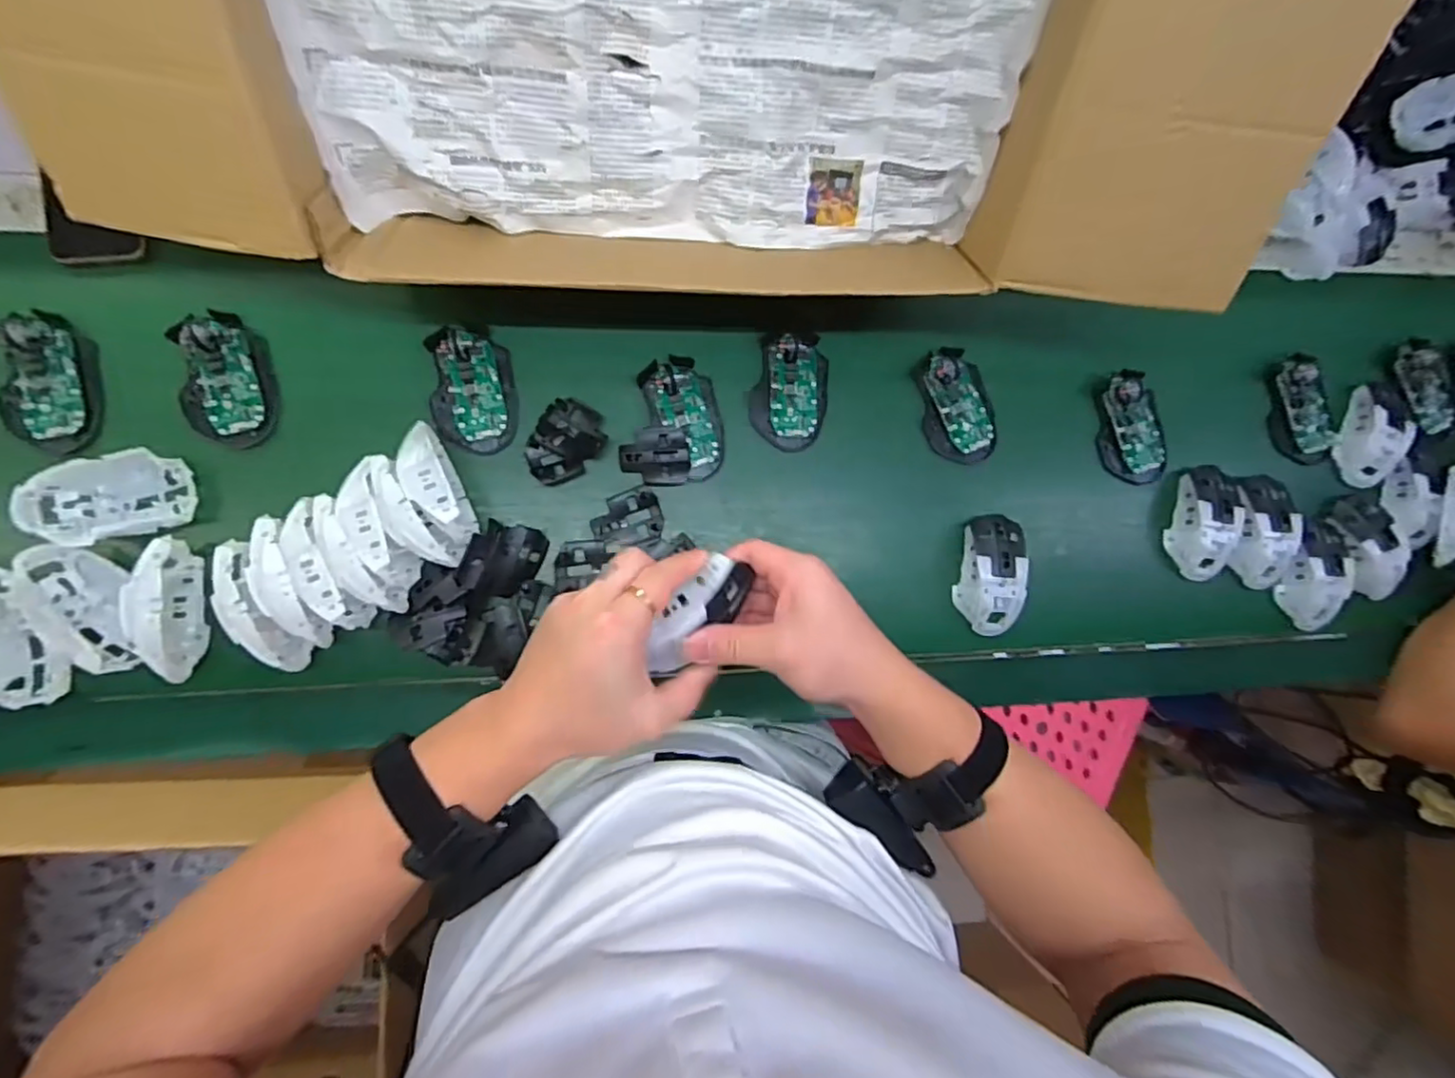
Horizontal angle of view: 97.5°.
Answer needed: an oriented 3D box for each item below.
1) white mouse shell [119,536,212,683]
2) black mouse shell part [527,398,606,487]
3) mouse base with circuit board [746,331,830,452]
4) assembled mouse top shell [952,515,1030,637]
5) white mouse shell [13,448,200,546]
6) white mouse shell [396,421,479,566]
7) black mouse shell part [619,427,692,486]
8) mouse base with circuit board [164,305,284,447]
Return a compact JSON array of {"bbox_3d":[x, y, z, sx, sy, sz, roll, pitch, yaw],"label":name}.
[{"bbox_3d":[-0.452,0.057,0.519,0.030,0.073,0.111,1,88,-7],"label":"white mouse shell"},{"bbox_3d":[-0.148,-0.088,0.584,0.059,0.021,0.080,31,85,-5],"label":"black mouse shell part"},{"bbox_3d":[0.063,-0.144,0.612,0.072,0.019,0.111,11,87,-6],"label":"mouse base with circuit board"},{"bbox_3d":[0.261,0.035,0.624,0.063,0.032,0.115,3,88,-7],"label":"assembled mouse top shell"},{"bbox_3d":[-0.506,-0.035,0.522,0.111,0.034,0.070,-12,90,-7],"label":"white mouse shell"},{"bbox_3d":[-0.246,-0.037,0.543,0.033,0.074,0.118,-22,91,-7],"label":"white mouse shell"},{"bbox_3d":[-0.067,-0.077,0.592,0.065,0.020,0.053,-1,88,-7],"label":"black mouse shell part"},{"bbox_3d":[-0.434,-0.138,0.551,0.070,0.023,0.109,-5,89,-7],"label":"mouse base with circuit board"}]

